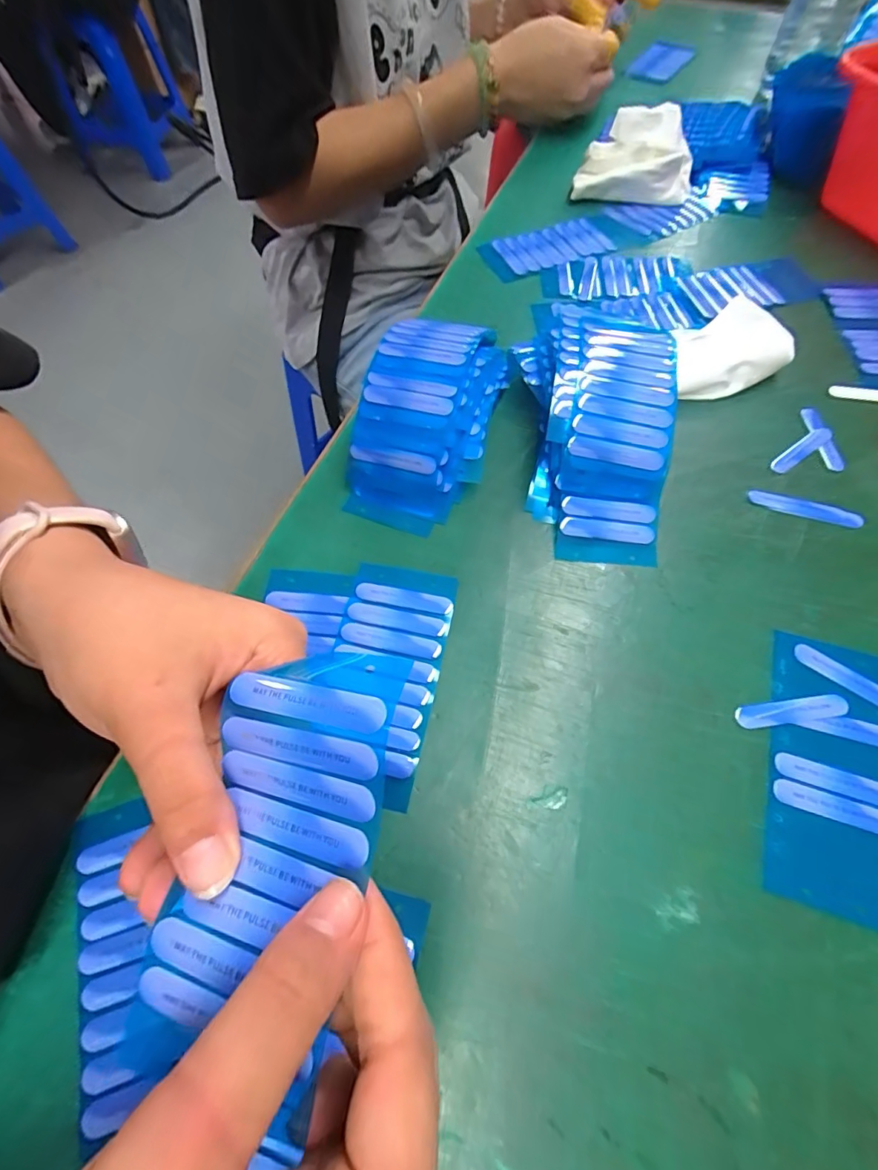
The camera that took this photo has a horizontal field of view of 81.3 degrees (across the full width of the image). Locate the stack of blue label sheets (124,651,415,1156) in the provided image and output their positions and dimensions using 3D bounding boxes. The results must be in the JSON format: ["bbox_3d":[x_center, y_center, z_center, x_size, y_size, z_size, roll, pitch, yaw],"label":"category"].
[{"bbox_3d":[-0.044,0.070,0.141,0.053,0.010,0.108,10,78,18],"label":"stack of blue label sheets"}]

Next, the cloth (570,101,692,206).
[{"bbox_3d":[0.169,-0.369,0.440,0.099,0.049,0.053,3,62,3],"label":"cloth"}]

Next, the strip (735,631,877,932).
[{"bbox_3d":[0.172,0.079,0.229,0.064,0.004,0.119,19,64,11],"label":"strip"}]

